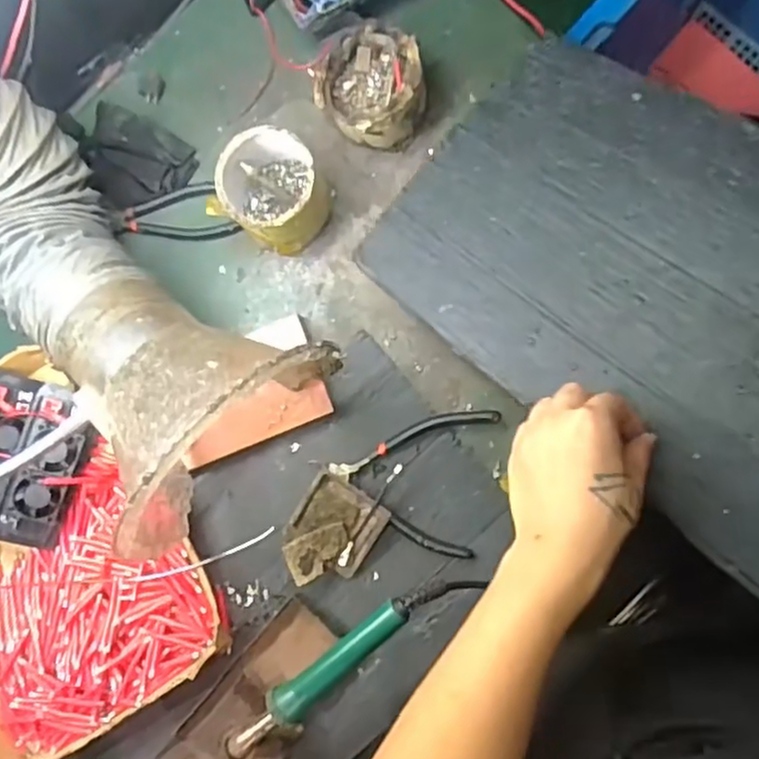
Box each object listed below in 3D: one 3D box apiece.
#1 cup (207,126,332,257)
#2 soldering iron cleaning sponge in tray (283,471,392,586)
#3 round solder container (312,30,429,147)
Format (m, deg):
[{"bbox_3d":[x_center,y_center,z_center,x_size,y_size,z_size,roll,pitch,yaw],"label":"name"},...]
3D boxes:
[{"bbox_3d":[-0.091,-0.159,0.586,0.083,0.064,0.084,0,88,8],"label":"cup"},{"bbox_3d":[-0.042,0.130,0.584,0.069,0.023,0.087,33,93,8],"label":"soldering iron cleaning sponge in tray"},{"bbox_3d":[-0.006,-0.243,0.585,0.085,0.058,0.080,0,88,8],"label":"round solder container"}]

